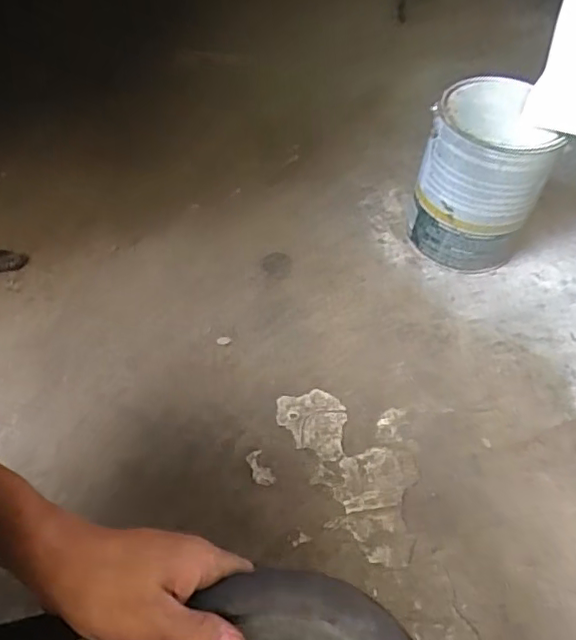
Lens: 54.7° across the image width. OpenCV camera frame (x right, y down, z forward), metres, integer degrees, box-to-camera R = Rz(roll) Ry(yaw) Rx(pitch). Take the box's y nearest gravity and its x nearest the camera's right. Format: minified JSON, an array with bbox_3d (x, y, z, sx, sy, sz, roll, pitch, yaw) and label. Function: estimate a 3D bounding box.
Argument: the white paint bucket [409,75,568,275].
[{"bbox_3d":[0.257,-0.194,0.761,0.145,0.217,0.151,2,52,-2],"label":"white paint bucket"}]

